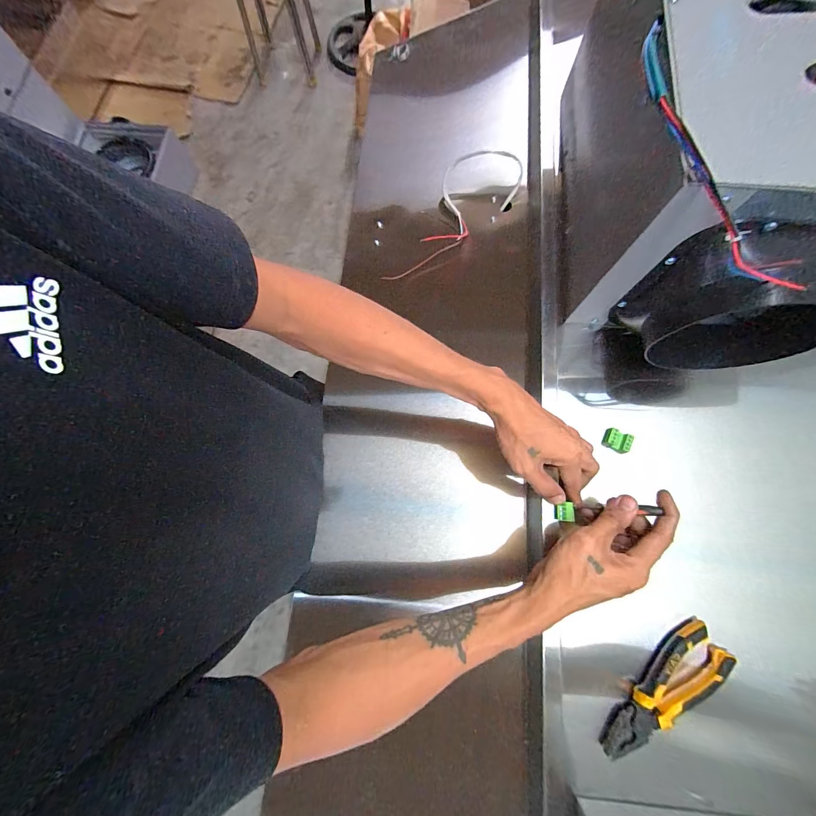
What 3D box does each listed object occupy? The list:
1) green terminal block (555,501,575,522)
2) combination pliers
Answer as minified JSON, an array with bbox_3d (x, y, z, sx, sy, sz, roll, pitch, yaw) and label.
[{"bbox_3d":[0.175,0.117,0.391,0.017,0.012,0.019,4,76,0],"label":"green terminal block"},{"bbox_3d":[0.259,0.291,0.359,0.159,0.023,0.050,-38,80,-9],"label":"combination pliers"}]

